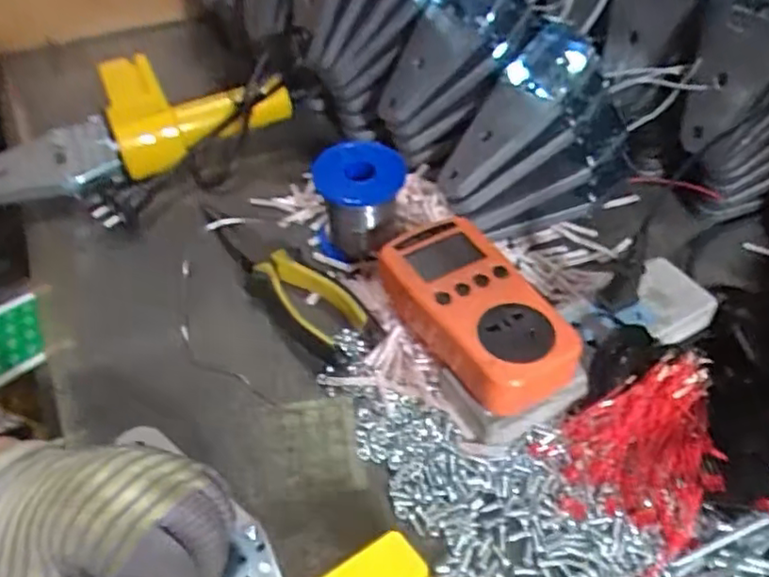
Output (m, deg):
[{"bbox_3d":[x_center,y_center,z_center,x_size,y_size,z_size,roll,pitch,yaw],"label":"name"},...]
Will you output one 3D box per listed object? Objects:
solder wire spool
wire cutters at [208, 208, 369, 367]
[{"bbox_3d":[-0.017,-0.060,0.456,0.059,0.062,0.056,0,48,0],"label":"solder wire spool"},{"bbox_3d":[-0.071,-0.009,0.451,0.044,0.022,0.156,-33,56,-26],"label":"wire cutters"}]

